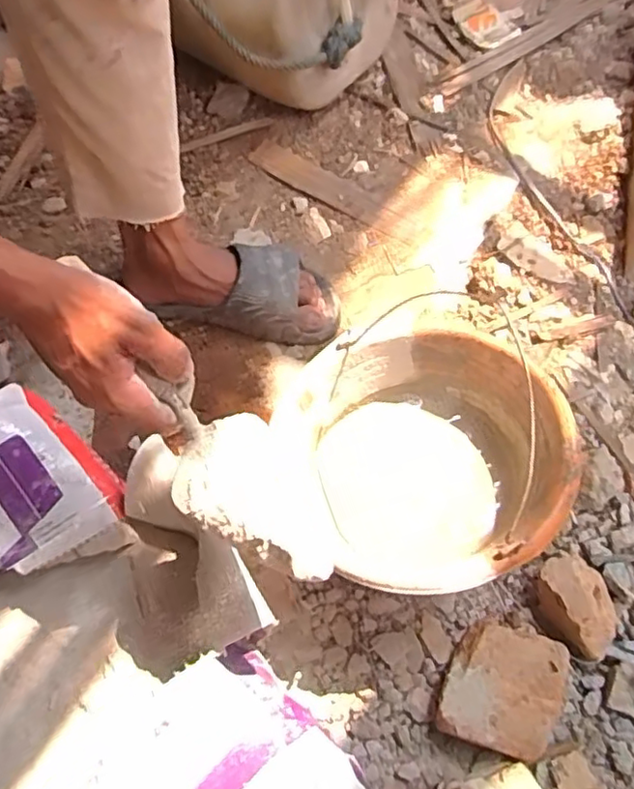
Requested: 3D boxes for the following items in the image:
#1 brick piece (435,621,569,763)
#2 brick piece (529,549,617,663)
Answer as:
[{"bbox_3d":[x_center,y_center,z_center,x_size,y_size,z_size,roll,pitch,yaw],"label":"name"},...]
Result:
[{"bbox_3d":[0.168,0.264,0.567,0.100,0.047,0.109,21,63,10],"label":"brick piece"},{"bbox_3d":[0.253,0.198,0.595,0.073,0.044,0.097,-22,66,-12],"label":"brick piece"}]

